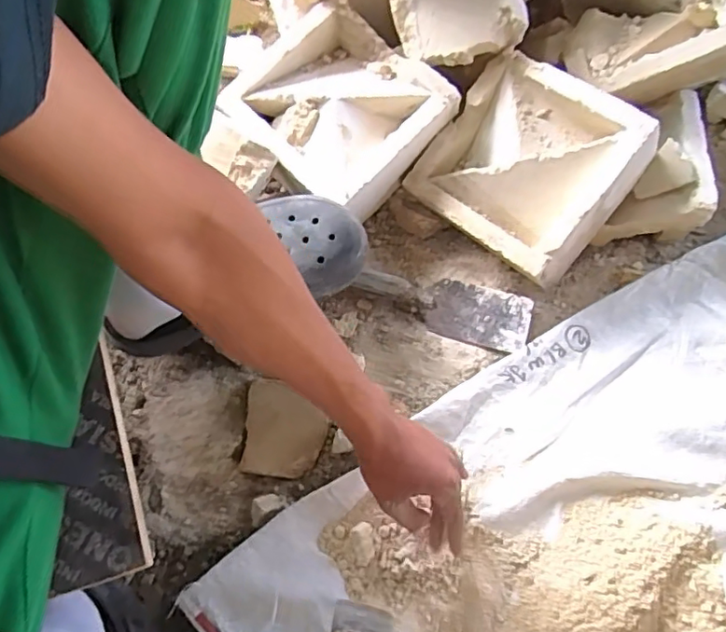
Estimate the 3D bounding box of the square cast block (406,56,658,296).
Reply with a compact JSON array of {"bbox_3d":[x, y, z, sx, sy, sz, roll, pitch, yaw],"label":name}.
[{"bbox_3d":[0.186,-0.171,0.659,0.203,0.063,0.199,41,100,22],"label":"square cast block"}]

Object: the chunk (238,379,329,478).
[{"bbox_3d":[-0.083,0.122,0.616,0.086,0.026,0.092,5,66,3],"label":"chunk"}]

